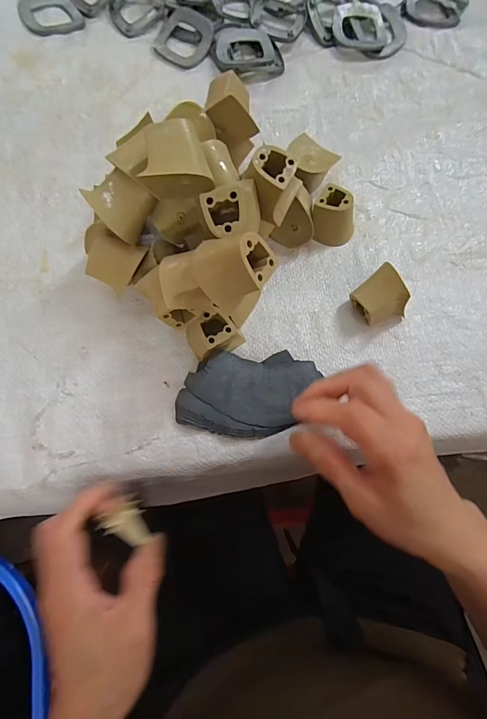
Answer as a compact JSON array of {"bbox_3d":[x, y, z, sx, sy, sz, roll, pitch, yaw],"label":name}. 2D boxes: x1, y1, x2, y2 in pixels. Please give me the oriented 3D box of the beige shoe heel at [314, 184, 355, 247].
[{"bbox_3d":[0.084,-0.130,0.343,0.041,0.036,0.038,0,75,-1],"label":"beige shoe heel"}]

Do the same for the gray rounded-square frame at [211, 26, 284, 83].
[{"bbox_3d":[0.005,-0.336,0.405,0.076,0.008,0.065,0,75,-1],"label":"gray rounded-square frame"}]

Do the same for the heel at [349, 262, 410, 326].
[{"bbox_3d":[0.117,-0.052,0.318,0.038,0.042,0.042,-32,78,-9],"label":"heel"}]

